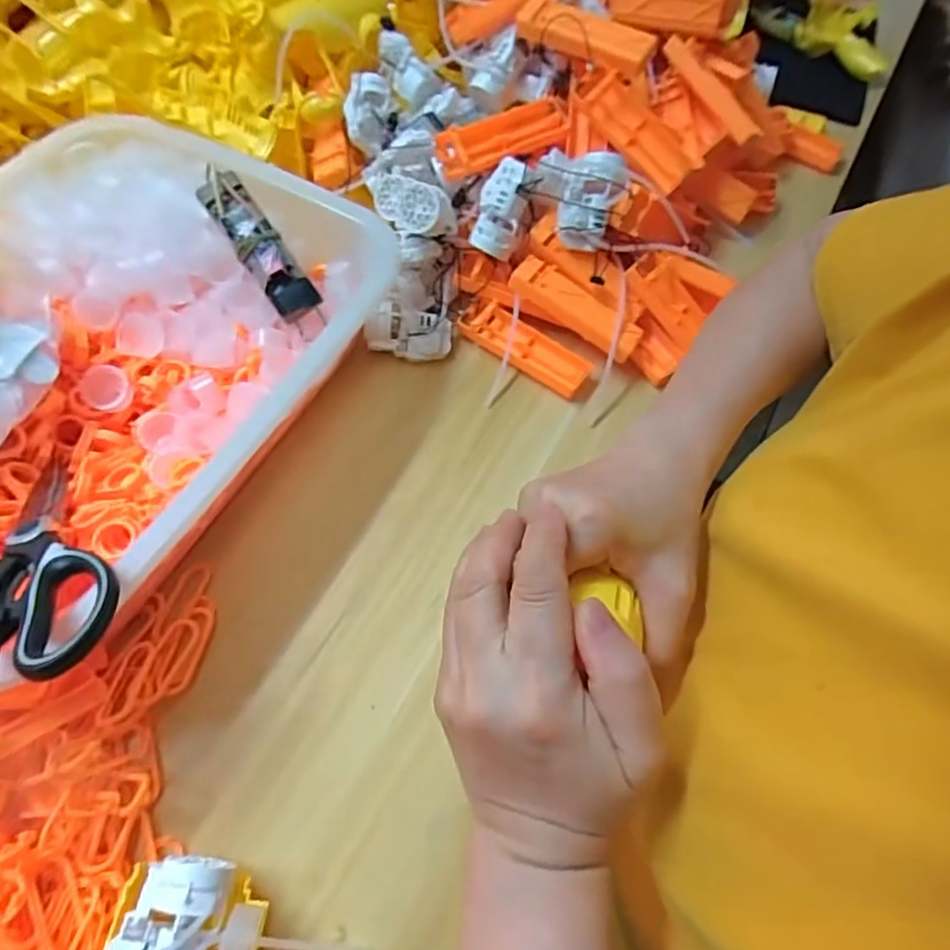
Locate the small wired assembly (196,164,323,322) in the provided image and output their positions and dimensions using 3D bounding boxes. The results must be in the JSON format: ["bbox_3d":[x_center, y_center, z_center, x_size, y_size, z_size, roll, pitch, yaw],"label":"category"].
[{"bbox_3d":[-0.153,-0.164,0.433,0.030,0.018,0.117,-35,91,-19],"label":"small wired assembly"}]

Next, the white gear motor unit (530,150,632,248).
[{"bbox_3d":[0.077,-0.212,0.470,0.065,0.067,0.029,24,22,5],"label":"white gear motor unit"}]

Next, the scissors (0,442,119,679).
[{"bbox_3d":[-0.231,0.039,0.327,0.078,0.018,0.199,-23,35,-14],"label":"scissors"}]

